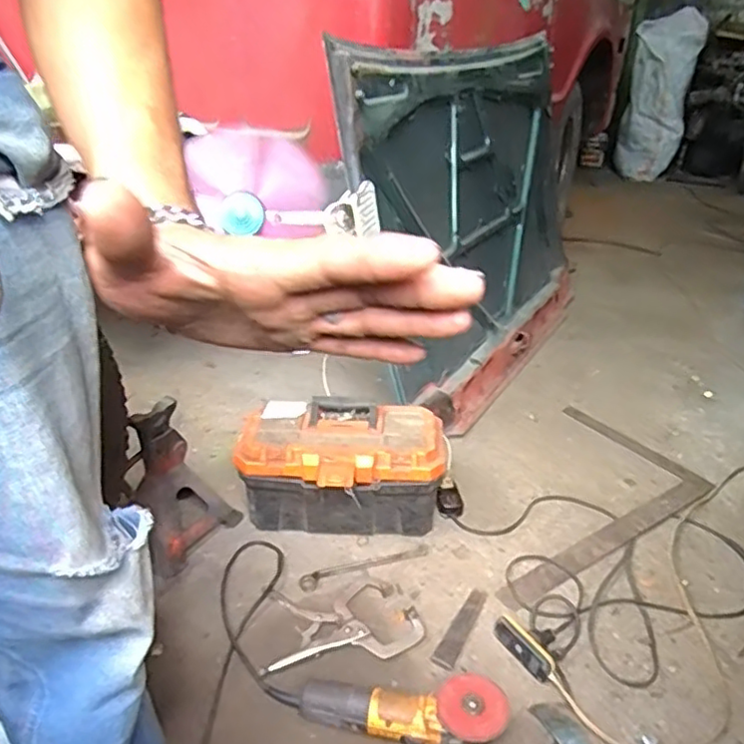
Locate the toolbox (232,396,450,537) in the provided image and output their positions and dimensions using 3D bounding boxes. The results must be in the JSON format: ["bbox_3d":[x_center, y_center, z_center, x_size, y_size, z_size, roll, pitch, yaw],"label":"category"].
[{"bbox_3d":[-0.055,0.202,1.237,0.375,0.212,0.219,0,29,0],"label":"toolbox"}]

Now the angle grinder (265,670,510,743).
[{"bbox_3d":[0.015,0.462,0.882,0.332,0.090,0.084,4,29,8],"label":"angle grinder"}]

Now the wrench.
[{"bbox_3d":[-0.010,0.357,1.176,0.250,0.009,0.039,-11,31,-18],"label":"wrench"}]

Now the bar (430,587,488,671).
[{"bbox_3d":[0.149,0.419,1.060,0.037,0.005,0.171,15,33,26],"label":"bar"}]

